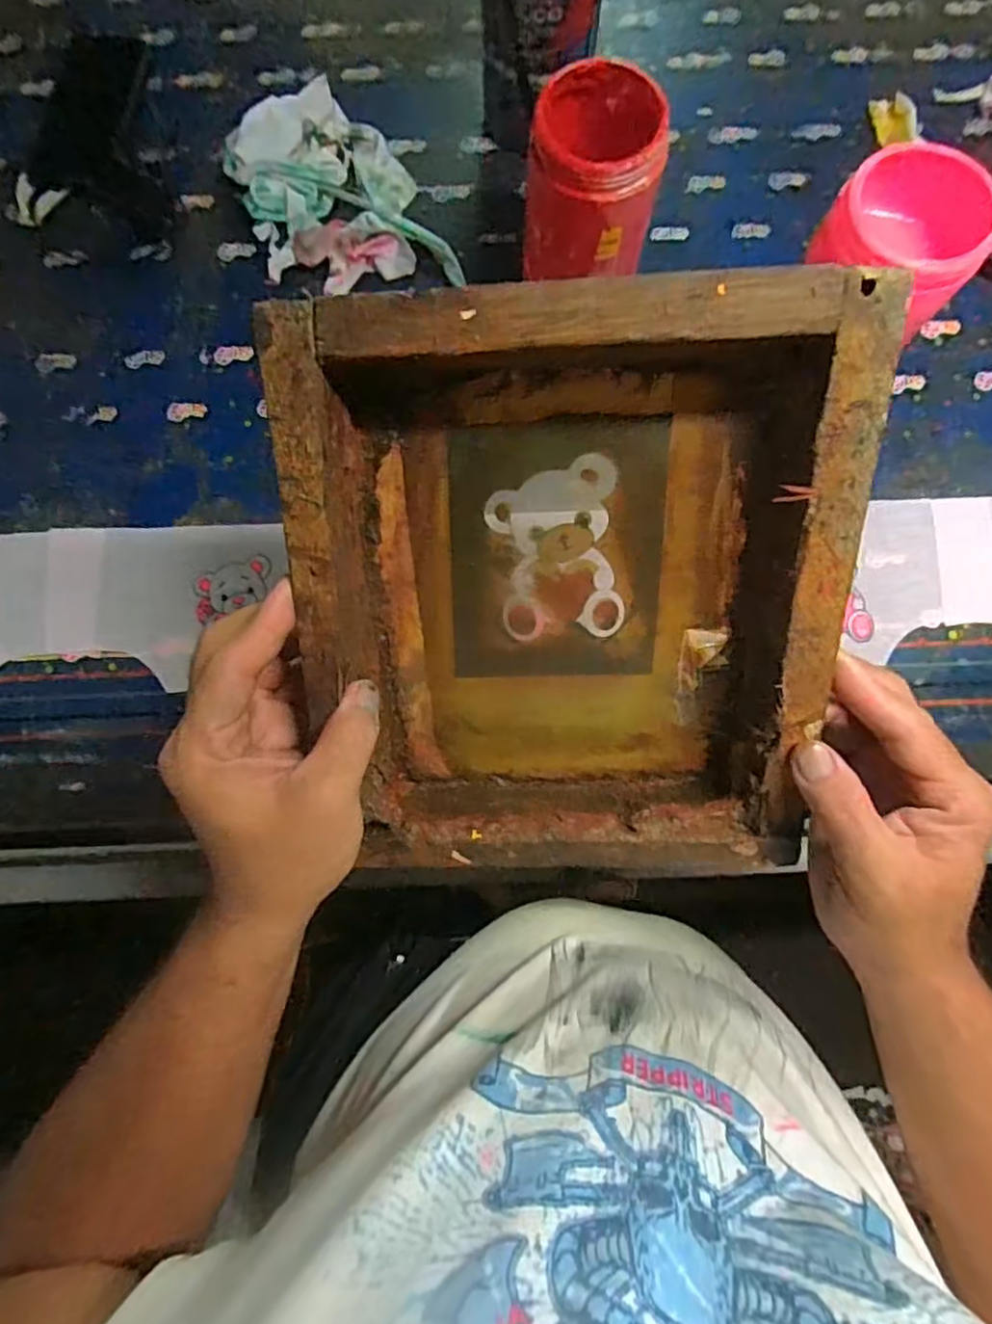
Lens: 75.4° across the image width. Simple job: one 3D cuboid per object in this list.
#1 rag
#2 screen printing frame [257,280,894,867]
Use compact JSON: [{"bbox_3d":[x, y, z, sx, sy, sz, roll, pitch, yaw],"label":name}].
[{"bbox_3d":[-0.146,-0.414,0.566,0.148,0.034,0.207,-23,82,-4],"label":"rag"},{"bbox_3d":[0.032,-0.025,0.299,0.230,0.051,0.255,0,114,4],"label":"screen printing frame"}]

